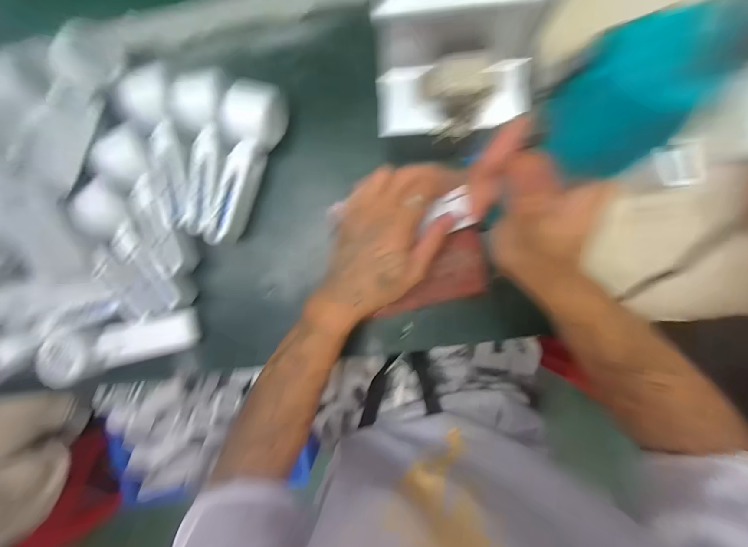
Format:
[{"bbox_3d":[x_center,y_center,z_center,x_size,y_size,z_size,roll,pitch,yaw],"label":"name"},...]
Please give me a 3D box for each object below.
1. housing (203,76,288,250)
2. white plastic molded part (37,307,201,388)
[{"bbox_3d":[-0.148,-0.119,0.347,0.051,0.048,0.172,21,93,4],"label":"housing"},{"bbox_3d":[-0.300,0.085,0.370,0.176,0.034,0.055,-16,90,-7],"label":"white plastic molded part"}]

